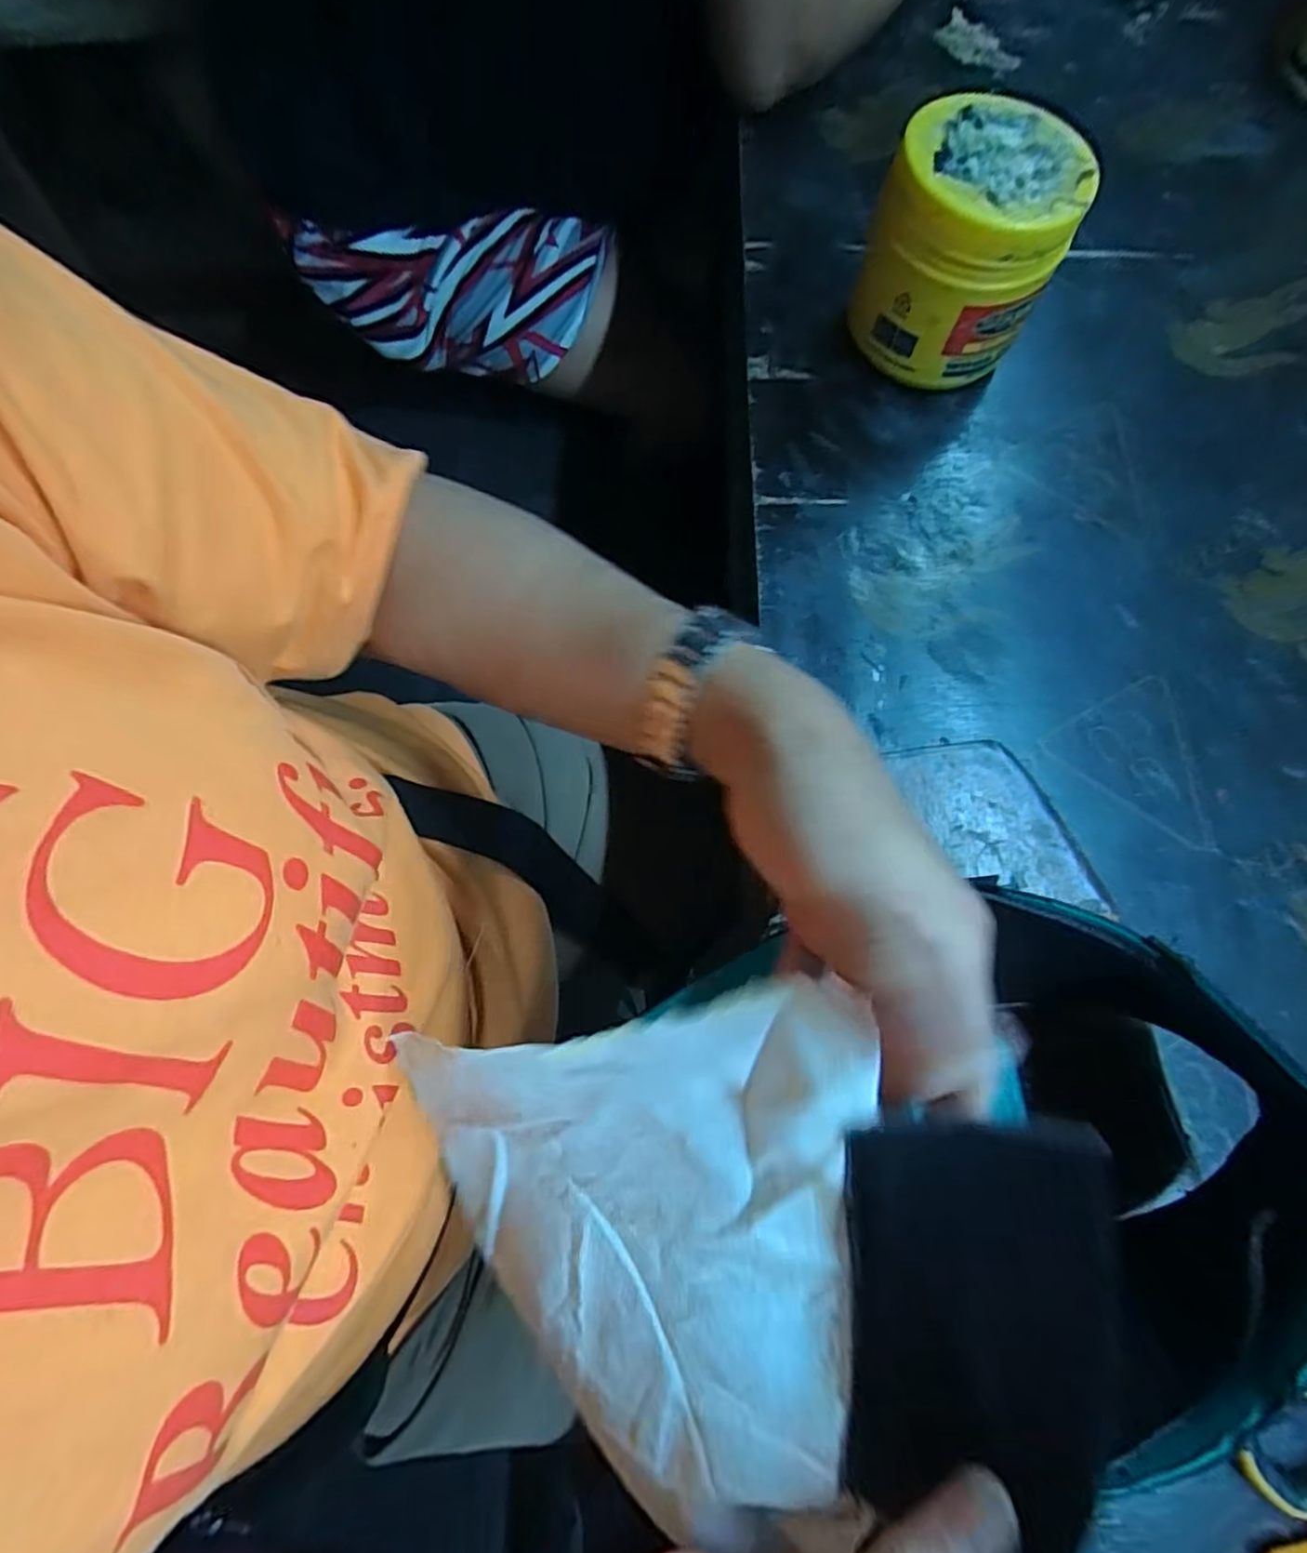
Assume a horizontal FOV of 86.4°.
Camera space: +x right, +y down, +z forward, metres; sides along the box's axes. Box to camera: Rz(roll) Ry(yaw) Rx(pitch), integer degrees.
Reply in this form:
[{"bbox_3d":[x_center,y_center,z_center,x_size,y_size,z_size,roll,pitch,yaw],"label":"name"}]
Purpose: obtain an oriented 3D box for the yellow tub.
[{"bbox_3d":[0.155,-0.263,0.356,0.089,0.099,0.082,26,78,6],"label":"yellow tub"}]

